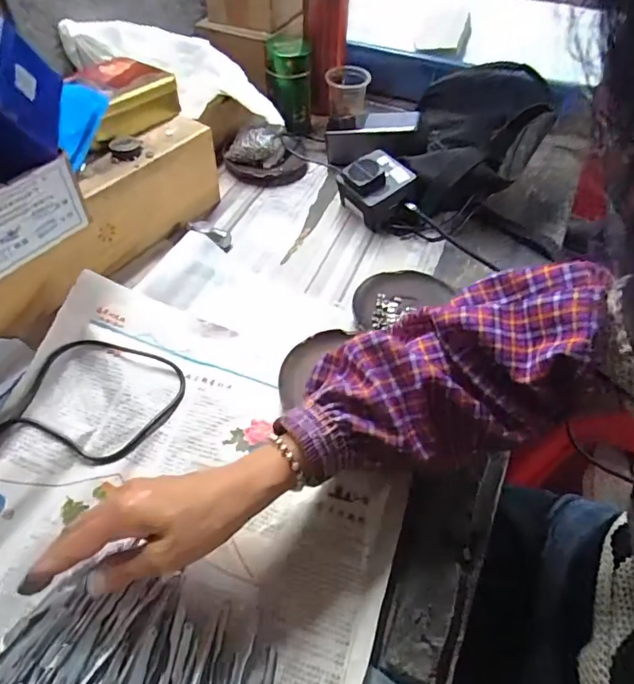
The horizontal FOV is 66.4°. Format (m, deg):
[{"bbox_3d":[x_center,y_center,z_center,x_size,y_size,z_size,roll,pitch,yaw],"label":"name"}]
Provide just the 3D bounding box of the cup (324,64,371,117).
[{"bbox_3d":[0.046,-0.373,0.732,0.064,0.061,0.054,4,51,1],"label":"cup"}]

